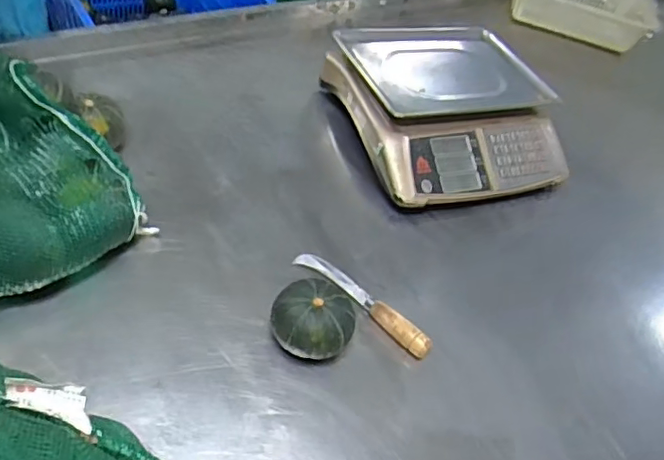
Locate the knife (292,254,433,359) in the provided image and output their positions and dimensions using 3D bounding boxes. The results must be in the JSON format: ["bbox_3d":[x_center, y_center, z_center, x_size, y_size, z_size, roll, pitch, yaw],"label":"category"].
[{"bbox_3d":[0.038,0.085,0.711,0.204,0.027,0.029,38,50,19],"label":"knife"}]

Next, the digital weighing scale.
[{"bbox_3d":[0.183,-0.213,0.948,0.326,0.107,0.364,-9,51,-22],"label":"digital weighing scale"}]

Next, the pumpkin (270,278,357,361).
[{"bbox_3d":[-0.021,0.107,0.650,0.091,0.068,0.084,8,47,-8],"label":"pumpkin"}]

